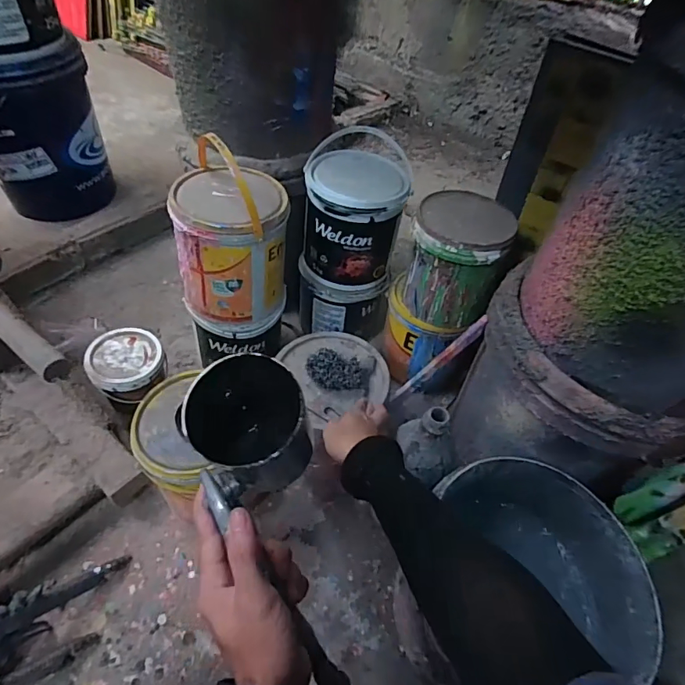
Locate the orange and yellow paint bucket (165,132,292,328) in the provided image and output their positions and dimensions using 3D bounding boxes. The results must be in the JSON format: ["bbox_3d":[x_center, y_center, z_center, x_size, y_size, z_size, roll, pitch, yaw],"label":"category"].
[{"bbox_3d":[-0.173,-0.168,0.735,0.172,0.236,0.163,-2,51,-5],"label":"orange and yellow paint bucket"}]

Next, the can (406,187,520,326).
[{"bbox_3d":[0.190,-0.143,0.762,0.142,0.162,0.161,16,51,9],"label":"can"}]

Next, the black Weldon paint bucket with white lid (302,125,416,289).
[{"bbox_3d":[0.018,-0.229,0.804,0.160,0.220,0.169,2,50,-2],"label":"black Weldon paint bucket with white lid"}]

